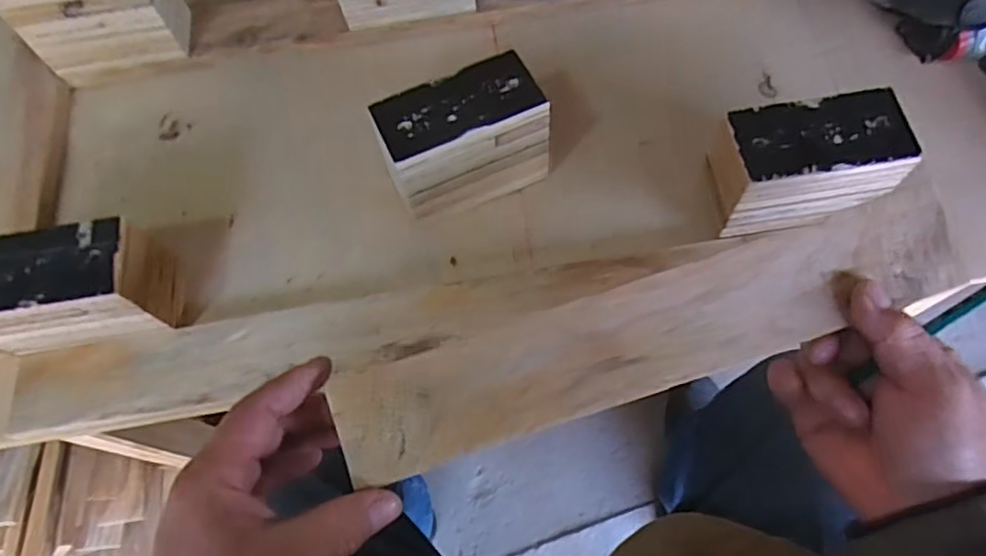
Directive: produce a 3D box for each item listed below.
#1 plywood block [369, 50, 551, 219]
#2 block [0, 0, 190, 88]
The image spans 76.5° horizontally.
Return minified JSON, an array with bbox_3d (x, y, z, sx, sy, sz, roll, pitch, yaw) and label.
[{"bbox_3d":[-0.022,-0.102,0.480,0.118,0.087,0.065,-26,67,-8],"label":"plywood block"},{"bbox_3d":[-0.338,-0.229,0.542,0.122,0.097,0.063,-7,66,0],"label":"block"}]

